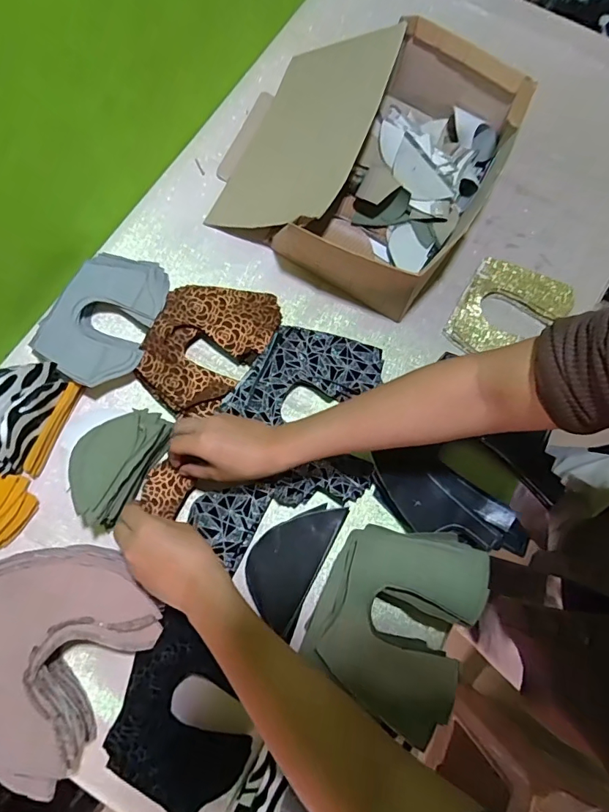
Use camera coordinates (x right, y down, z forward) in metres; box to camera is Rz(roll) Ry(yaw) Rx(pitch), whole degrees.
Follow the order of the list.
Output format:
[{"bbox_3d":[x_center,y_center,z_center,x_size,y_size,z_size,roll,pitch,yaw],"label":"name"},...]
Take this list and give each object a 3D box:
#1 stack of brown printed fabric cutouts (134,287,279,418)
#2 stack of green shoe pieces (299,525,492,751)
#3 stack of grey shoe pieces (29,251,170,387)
[{"bbox_3d":[-0.115,-0.074,0.557,0.133,0.038,0.186,19,74,4],"label":"stack of brown printed fabric cutouts"},{"bbox_3d":[0.091,0.209,0.474,0.142,0.057,0.179,25,74,6],"label":"stack of green shoe pieces"},{"bbox_3d":[-0.240,-0.107,0.563,0.122,0.033,0.166,22,74,5],"label":"stack of grey shoe pieces"}]

